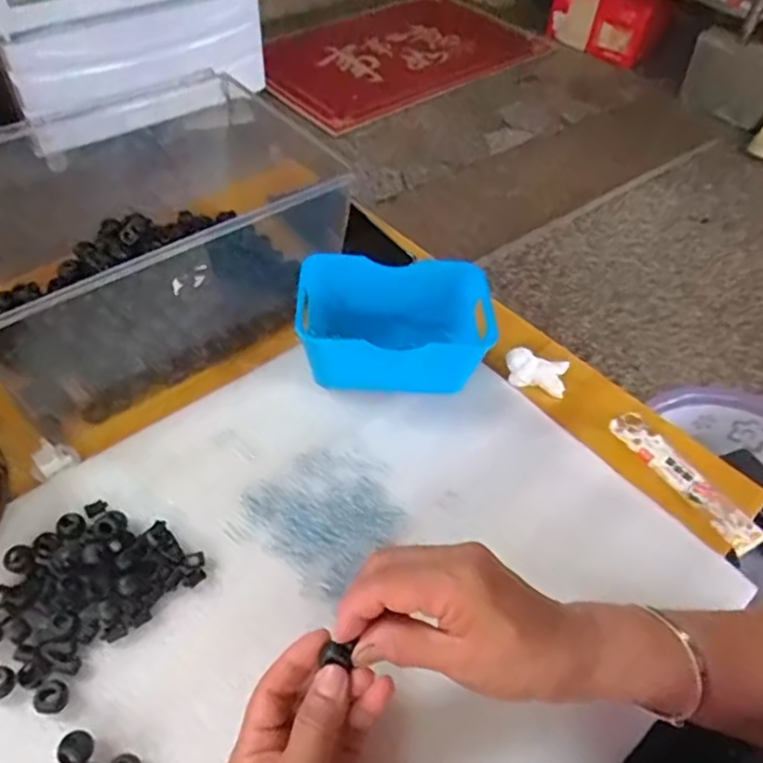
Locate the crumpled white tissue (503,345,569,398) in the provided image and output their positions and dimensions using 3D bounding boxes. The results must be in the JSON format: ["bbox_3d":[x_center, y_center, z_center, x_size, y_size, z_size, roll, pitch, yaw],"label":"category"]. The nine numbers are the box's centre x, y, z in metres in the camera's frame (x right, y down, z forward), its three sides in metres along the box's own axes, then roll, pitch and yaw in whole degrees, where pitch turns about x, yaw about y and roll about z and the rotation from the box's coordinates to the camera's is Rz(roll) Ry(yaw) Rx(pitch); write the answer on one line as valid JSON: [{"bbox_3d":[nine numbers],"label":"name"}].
[{"bbox_3d":[0.133,-0.010,0.559,0.052,0.013,0.035,15,50,8],"label":"crumpled white tissue"}]

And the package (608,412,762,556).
[{"bbox_3d":[0.233,0.074,0.501,0.029,0.007,0.132,-26,57,-24],"label":"package"}]

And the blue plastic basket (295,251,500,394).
[{"bbox_3d":[0.009,-0.045,0.530,0.154,0.059,0.099,6,51,-1],"label":"blue plastic basket"}]

